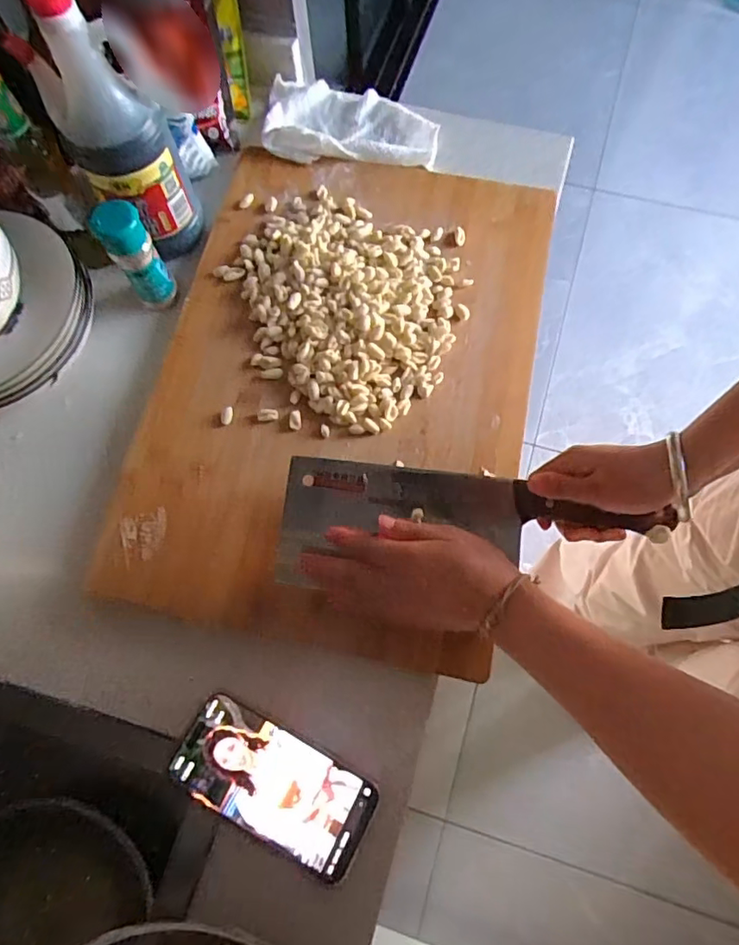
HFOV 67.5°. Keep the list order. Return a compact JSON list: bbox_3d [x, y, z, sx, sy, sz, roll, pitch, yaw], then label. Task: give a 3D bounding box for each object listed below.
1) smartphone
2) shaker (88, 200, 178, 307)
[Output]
[{"bbox_3d":[-0.071,0.226,0.403,0.147,0.011,0.068,25,73,10],"label":"smartphone"},{"bbox_3d":[-0.216,-0.200,0.513,0.042,0.104,0.035,-29,74,-8],"label":"shaker"}]

